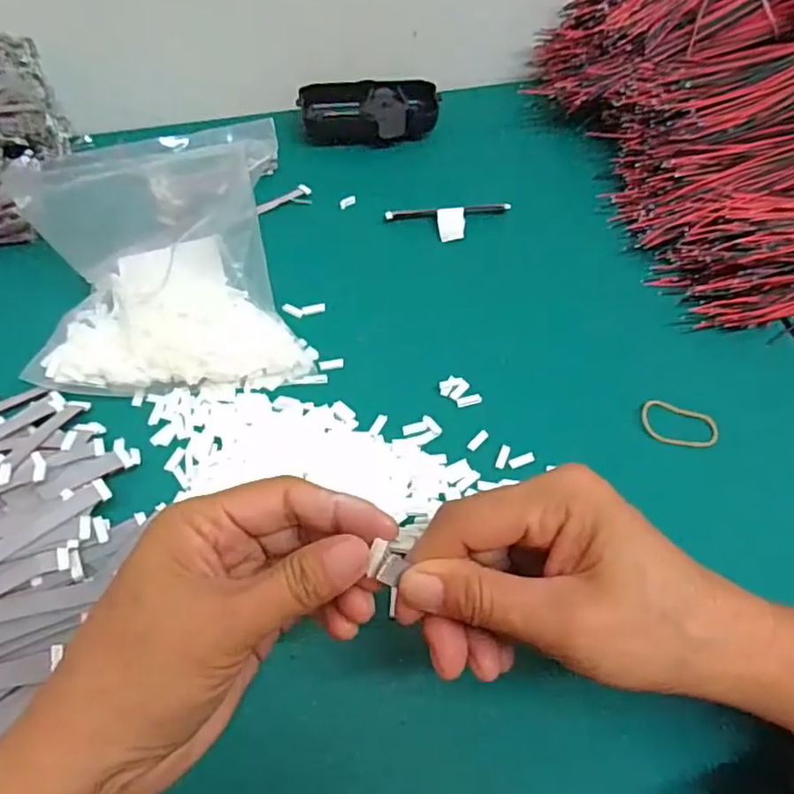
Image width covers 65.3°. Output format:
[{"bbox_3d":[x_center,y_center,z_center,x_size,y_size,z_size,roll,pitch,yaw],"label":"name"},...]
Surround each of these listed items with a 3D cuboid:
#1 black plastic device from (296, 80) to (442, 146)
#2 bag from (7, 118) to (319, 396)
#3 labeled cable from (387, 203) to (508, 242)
[{"bbox_3d":[-0.021,-0.228,0.495,0.106,0.022,0.060,-4,54,-3],"label":"black plastic device"},{"bbox_3d":[-0.140,-0.089,0.362,0.159,0.070,0.155,-6,55,-5],"label":"bag"},{"bbox_3d":[0.038,-0.124,0.436,0.088,0.008,0.028,-6,55,-5],"label":"labeled cable"}]

